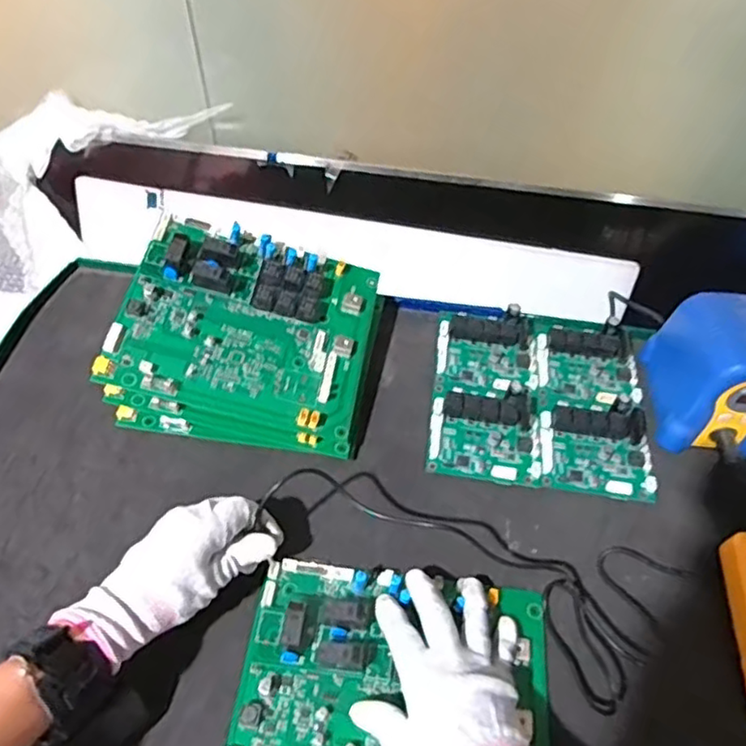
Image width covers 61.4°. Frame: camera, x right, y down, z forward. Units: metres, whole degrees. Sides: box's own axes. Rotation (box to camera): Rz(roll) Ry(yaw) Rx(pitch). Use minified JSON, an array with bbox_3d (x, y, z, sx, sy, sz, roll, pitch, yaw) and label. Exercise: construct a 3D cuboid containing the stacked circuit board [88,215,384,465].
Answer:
[{"bbox_3d":[-0.104,-0.035,0.542,0.204,0.098,0.171,8,53,4],"label":"stacked circuit board"}]

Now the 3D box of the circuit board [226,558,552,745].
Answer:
[{"bbox_3d":[0.014,0.212,0.401,0.202,0.033,0.171,7,53,3],"label":"circuit board"}]

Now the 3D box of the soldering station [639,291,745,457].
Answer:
[{"bbox_3d":[0.293,-0.003,0.531,0.087,0.104,0.109,5,53,2],"label":"soldering station"}]

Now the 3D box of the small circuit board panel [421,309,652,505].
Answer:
[{"bbox_3d":[0.152,0.017,0.565,0.190,0.020,0.176,7,53,4],"label":"small circuit board panel"}]

